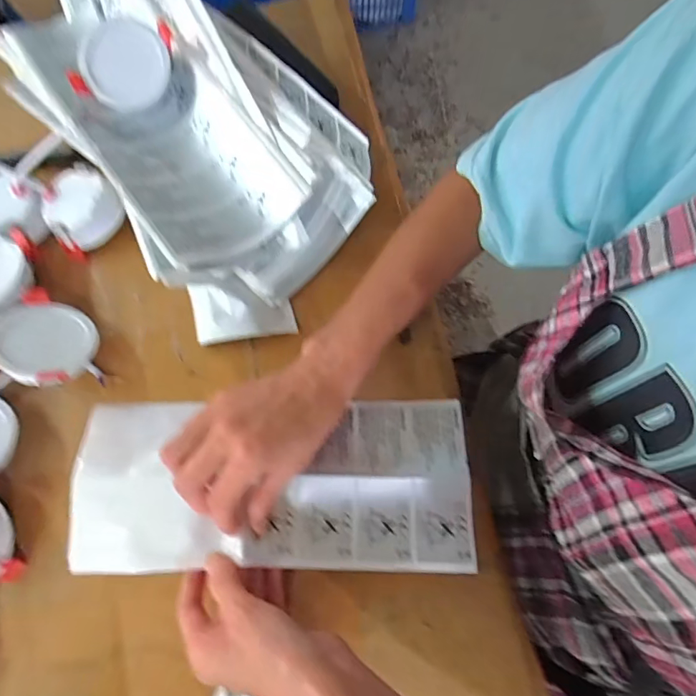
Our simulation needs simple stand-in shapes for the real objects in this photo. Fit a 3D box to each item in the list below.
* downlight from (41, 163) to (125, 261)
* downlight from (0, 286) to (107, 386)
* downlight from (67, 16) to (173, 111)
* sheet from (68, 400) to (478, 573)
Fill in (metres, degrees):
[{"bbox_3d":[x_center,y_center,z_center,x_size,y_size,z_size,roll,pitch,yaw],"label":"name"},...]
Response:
[{"bbox_3d":[-0.232,-0.121,0.412,0.068,0.038,0.066,-34,77,-9],"label":"downlight"},{"bbox_3d":[-0.243,-0.007,0.378,0.074,0.025,0.079,-7,76,-35],"label":"downlight"},{"bbox_3d":[-0.184,-0.236,0.390,0.066,0.020,0.073,13,106,-33],"label":"downlight"},{"bbox_3d":[-0.056,0.100,0.357,0.291,0.029,0.122,1,74,-1],"label":"sheet"}]

